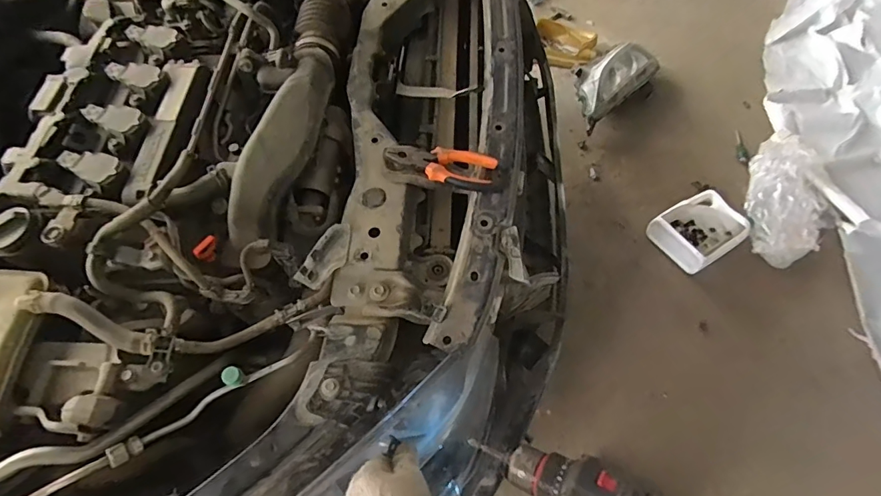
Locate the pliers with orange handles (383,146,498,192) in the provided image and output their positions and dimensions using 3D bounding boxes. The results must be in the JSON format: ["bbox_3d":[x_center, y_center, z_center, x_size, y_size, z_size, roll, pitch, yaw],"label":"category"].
[{"bbox_3d":[-0.001,-0.106,0.611,0.144,0.027,0.051,3,56,1],"label":"pliers with orange handles"}]

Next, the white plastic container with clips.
[{"bbox_3d":[0.858,-0.065,1.536,0.293,0.114,0.216,-27,61,-18],"label":"white plastic container with clips"}]

